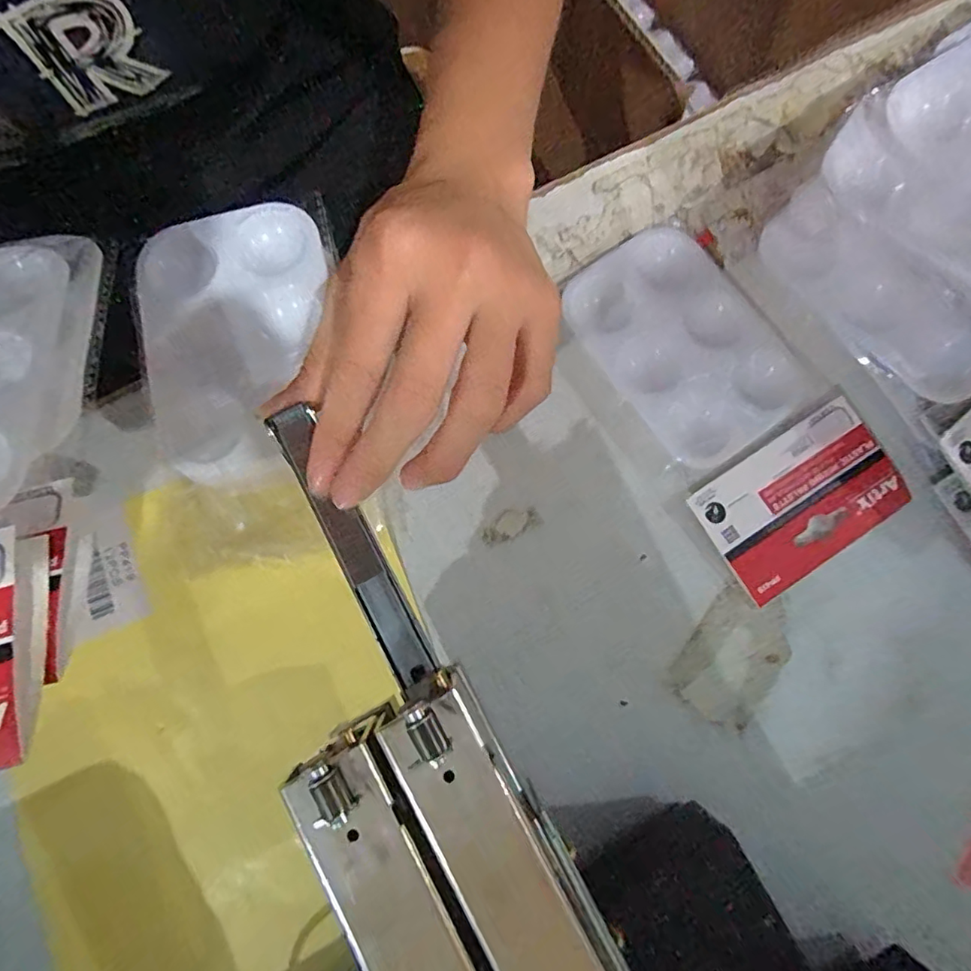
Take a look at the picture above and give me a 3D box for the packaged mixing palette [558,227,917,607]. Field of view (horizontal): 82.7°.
[{"bbox_3d":[0.122,-0.047,0.287,0.094,0.014,0.190,-32,80,-7],"label":"packaged mixing palette"}]

